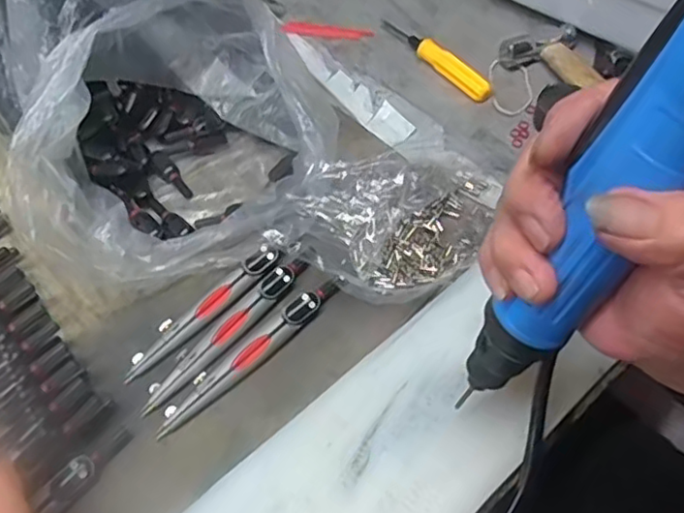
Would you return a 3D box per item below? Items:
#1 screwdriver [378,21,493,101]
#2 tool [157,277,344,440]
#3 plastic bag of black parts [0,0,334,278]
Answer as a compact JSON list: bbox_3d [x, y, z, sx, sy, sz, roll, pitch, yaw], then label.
[{"bbox_3d":[0.072,-0.159,0.500,0.017,0.016,0.120,-29,58,-18],"label":"screwdriver"},{"bbox_3d":[-0.050,0.051,0.352,0.121,0.014,0.015,-37,61,-22],"label":"tool"},{"bbox_3d":[-0.135,-0.127,0.428,0.210,0.103,0.287,-29,58,-18],"label":"plastic bag of black parts"}]

